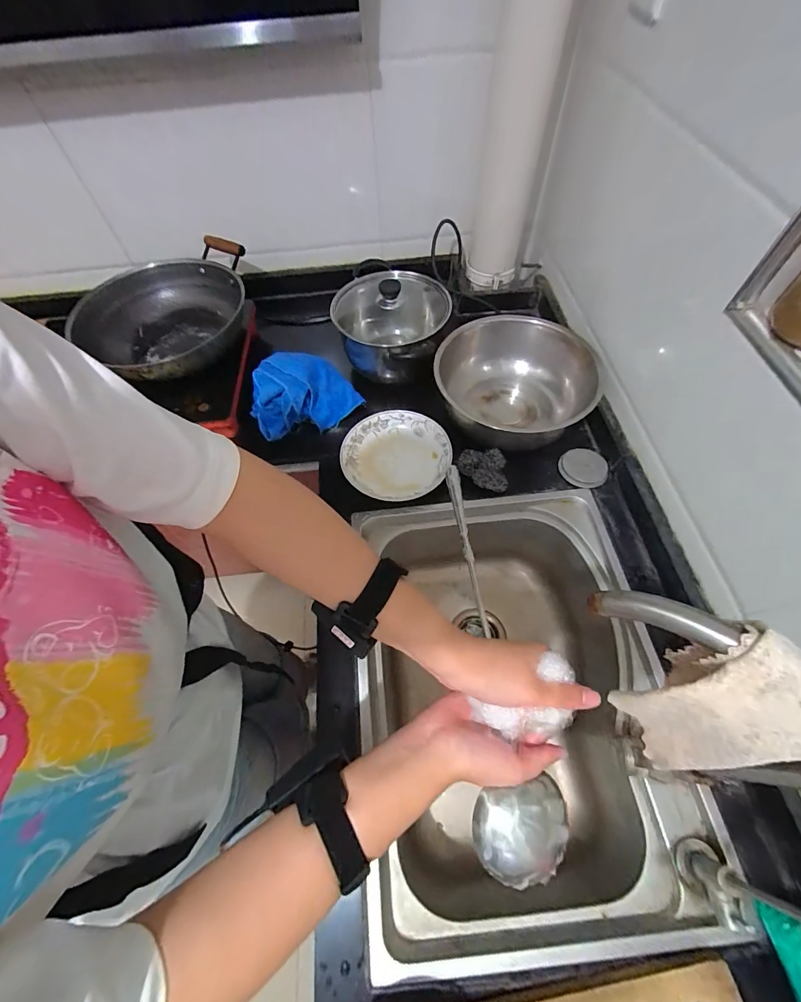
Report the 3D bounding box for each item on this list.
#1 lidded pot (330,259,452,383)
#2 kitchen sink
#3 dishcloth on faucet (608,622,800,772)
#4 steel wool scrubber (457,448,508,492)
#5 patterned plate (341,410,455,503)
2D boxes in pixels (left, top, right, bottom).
[{"bbox_3d":[-0.018,-0.321,0.714,0.199,0.144,0.218,-1,61,2],"label":"lidded pot"},{"bbox_3d":[0.151,0.276,0.602,0.385,0.213,0.535,-4,60,0],"label":"kitchen sink"},{"bbox_3d":[0.219,0.142,0.278,0.087,0.126,0.078,-18,61,-8],"label":"dishcloth on faucet"},{"bbox_3d":[0.135,-0.052,0.649,0.081,0.037,0.067,3,61,4],"label":"steel wool scrubber"},{"bbox_3d":[-0.007,-0.078,0.669,0.175,0.032,0.165,-1,61,2],"label":"patterned plate"}]

